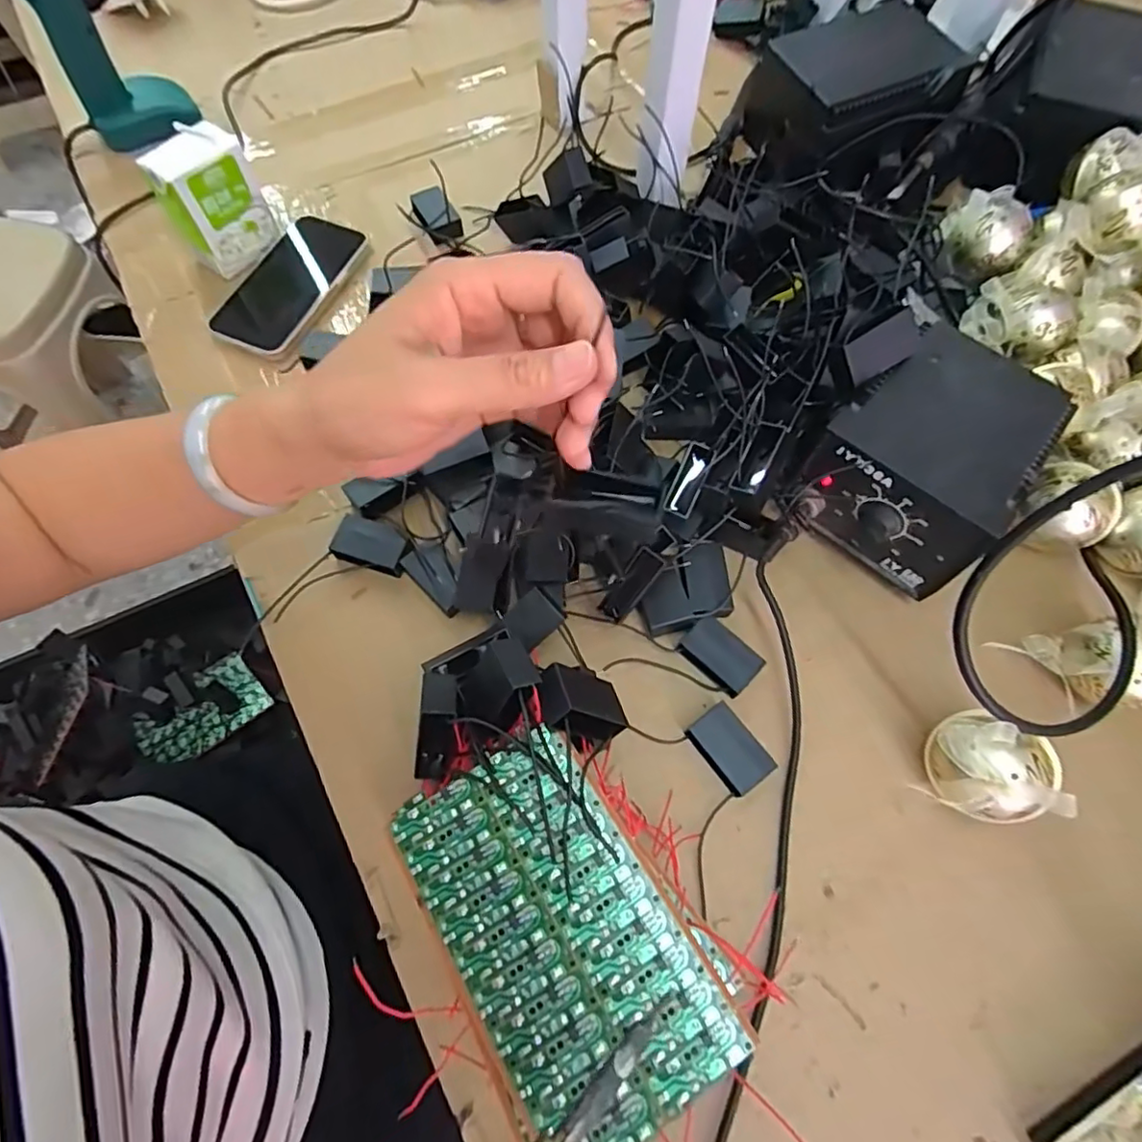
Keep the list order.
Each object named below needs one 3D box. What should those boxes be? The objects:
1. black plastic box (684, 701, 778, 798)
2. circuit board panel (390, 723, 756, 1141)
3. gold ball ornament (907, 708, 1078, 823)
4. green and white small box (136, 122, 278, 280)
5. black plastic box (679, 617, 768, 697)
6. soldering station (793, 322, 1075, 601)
[{"bbox_3d":[0.094,0.107,0.363,0.031,0.013,0.047,-34,71,-14],"label":"black plastic box"},{"bbox_3d":[-0.006,0.157,0.267,0.088,0.005,0.158,-31,71,-13],"label":"circuit board panel"},{"bbox_3d":[0.230,0.109,0.331,0.058,0.064,0.048,8,67,3],"label":"gold ball ornament"},{"bbox_3d":[-0.281,-0.292,0.480,0.036,0.096,0.065,31,70,12],"label":"green and white small box"},{"bbox_3d":[0.094,0.054,0.385,0.047,0.013,0.029,41,73,15],"label":"black plastic box"},{"bbox_3d":[0.231,-0.077,0.397,0.109,0.090,0.143,36,72,14],"label":"soldering station"}]

